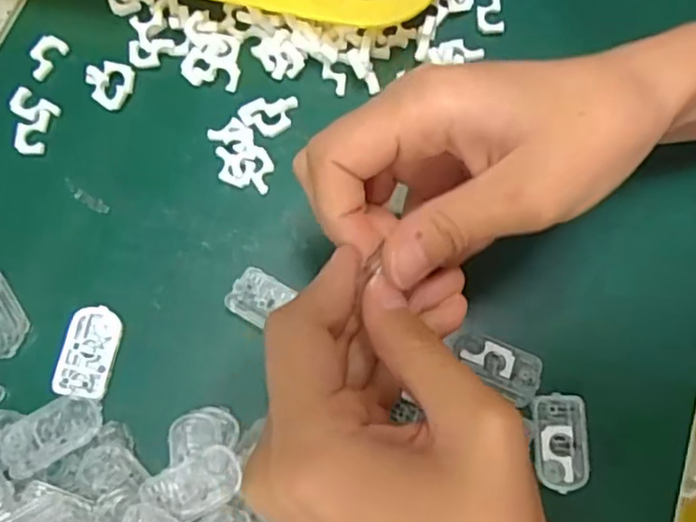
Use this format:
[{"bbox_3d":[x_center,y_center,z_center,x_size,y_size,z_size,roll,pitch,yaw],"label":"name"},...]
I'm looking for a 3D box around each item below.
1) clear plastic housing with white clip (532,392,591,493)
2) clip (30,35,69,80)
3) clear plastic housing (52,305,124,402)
[{"bbox_3d":[0.085,0.072,0.251,0.021,0.004,0.036,1,73,-1],"label":"clear plastic housing with white clip"},{"bbox_3d":[-0.142,-0.096,0.296,0.014,0.004,0.022,31,75,8],"label":"clip"},{"bbox_3d":[-0.106,0.037,0.258,0.020,0.006,0.036,9,73,1],"label":"clear plastic housing"}]

